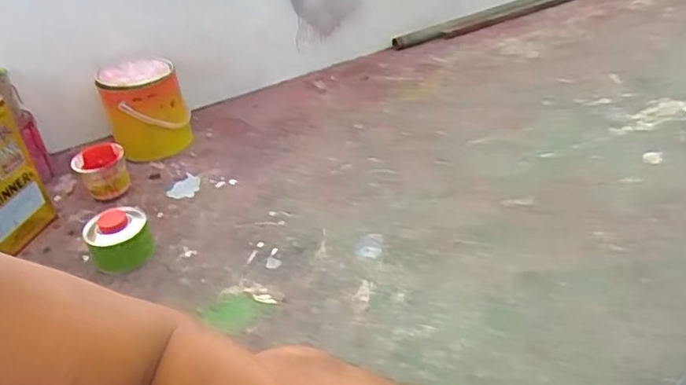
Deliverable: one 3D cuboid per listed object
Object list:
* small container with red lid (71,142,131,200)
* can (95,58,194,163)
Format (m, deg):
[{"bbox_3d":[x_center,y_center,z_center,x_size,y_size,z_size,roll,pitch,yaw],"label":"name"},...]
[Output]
[{"bbox_3d":[-0.463,-0.037,1.175,0.095,0.072,0.115,-19,37,-18],"label":"small container with red lid"},{"bbox_3d":[-0.408,-0.171,1.274,0.142,0.169,0.156,-4,35,3],"label":"can"}]

